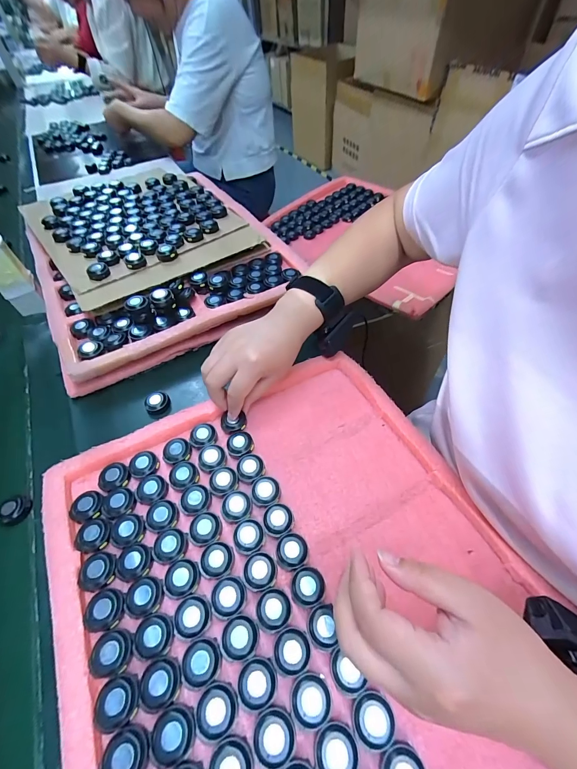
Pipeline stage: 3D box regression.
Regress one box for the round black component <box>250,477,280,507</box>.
[{"bbox_3d":[-0.024,0.110,0.328,0.029,0.013,0.028,-2,53,3],"label":"round black component"}]

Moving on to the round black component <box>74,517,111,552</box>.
[{"bbox_3d":[-0.185,0.142,0.302,0.029,0.009,0.029,-2,53,3],"label":"round black component"}]

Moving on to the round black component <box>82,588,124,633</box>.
[{"bbox_3d":[-0.155,0.187,0.267,0.031,0.011,0.029,-2,53,3],"label":"round black component"}]

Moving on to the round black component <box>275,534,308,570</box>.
[{"bbox_3d":[0.003,0.153,0.293,0.028,0.013,0.028,-2,53,3],"label":"round black component"}]

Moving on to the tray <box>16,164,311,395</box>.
[{"bbox_3d":[-0.238,-0.249,0.572,0.370,0.087,0.481,-26,54,-16],"label":"tray"}]

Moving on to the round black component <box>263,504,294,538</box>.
[{"bbox_3d":[-0.010,0.132,0.310,0.029,0.014,0.028,-2,53,3],"label":"round black component"}]

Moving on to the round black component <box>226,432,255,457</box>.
[{"bbox_3d":[-0.054,0.068,0.359,0.028,0.014,0.029,-2,53,3],"label":"round black component"}]

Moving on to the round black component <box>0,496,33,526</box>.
[{"bbox_3d":[-0.295,0.136,0.346,0.022,0.019,0.029,29,61,23],"label":"round black component"}]

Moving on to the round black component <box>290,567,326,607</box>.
[{"bbox_3d":[0.016,0.175,0.278,0.028,0.009,0.029,-2,53,3],"label":"round black component"}]

